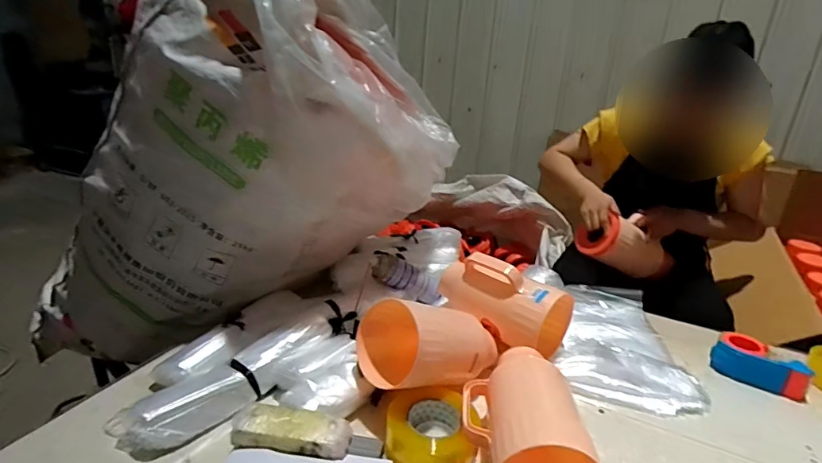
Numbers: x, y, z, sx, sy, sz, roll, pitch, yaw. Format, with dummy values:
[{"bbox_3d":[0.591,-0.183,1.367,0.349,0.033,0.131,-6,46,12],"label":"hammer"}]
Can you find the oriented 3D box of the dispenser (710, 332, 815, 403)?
[{"bbox_3d":[0.671,0.257,0.925,0.157,0.053,0.077,22,28,38],"label":"dispenser"}]

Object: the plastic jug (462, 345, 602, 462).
[{"bbox_3d":[0.156,0.277,0.675,0.149,0.141,0.209,2,22,-4],"label":"plastic jug"}]

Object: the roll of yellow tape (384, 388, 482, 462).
[{"bbox_3d":[0.032,0.296,0.717,0.135,0.064,0.128,3,22,-1],"label":"roll of yellow tape"}]

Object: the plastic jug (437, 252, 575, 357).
[{"bbox_3d":[0.173,0.117,0.924,0.246,0.134,0.114,23,29,40],"label":"plastic jug"}]

